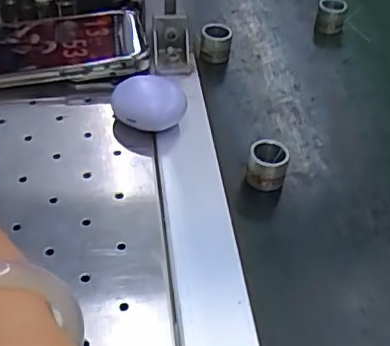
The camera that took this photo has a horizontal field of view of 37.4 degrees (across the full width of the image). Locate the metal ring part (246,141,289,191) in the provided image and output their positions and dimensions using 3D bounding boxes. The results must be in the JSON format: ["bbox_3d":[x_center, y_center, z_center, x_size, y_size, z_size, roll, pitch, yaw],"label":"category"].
[{"bbox_3d":[0.047,-0.006,0.374,0.025,0.026,0.022,11,44,8],"label":"metal ring part"}]

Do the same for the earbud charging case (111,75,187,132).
[{"bbox_3d":[-0.033,-0.048,0.411,0.047,0.025,0.043,-12,45,-16],"label":"earbud charging case"}]

